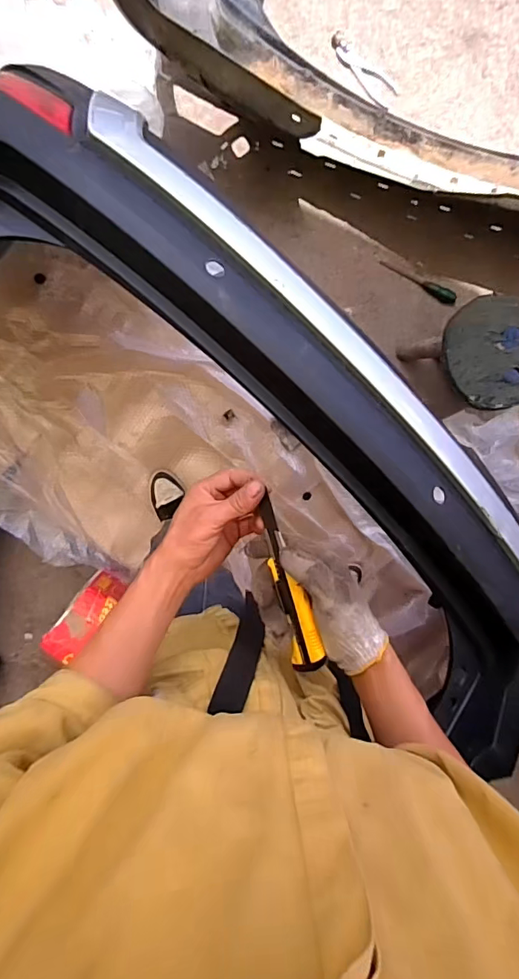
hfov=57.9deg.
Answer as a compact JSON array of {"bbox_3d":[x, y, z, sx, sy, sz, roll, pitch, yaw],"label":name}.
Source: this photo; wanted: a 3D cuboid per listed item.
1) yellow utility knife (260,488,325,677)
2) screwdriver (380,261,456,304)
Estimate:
[{"bbox_3d":[0.028,0.095,0.458,0.029,0.023,0.173,-16,93,-3],"label":"yellow utility knife"},{"bbox_3d":[0.461,-0.604,1.360,0.237,0.027,0.033,30,94,4],"label":"screwdriver"}]

